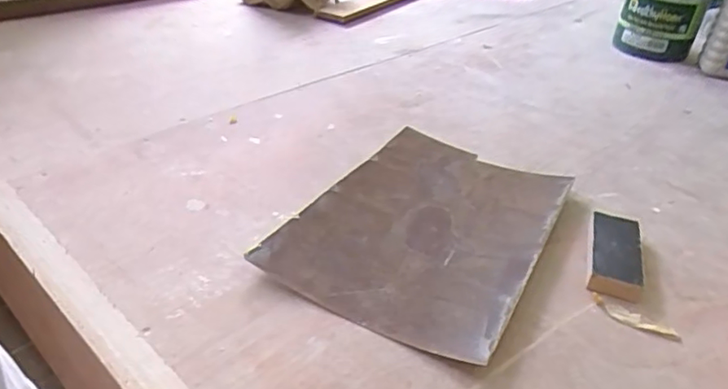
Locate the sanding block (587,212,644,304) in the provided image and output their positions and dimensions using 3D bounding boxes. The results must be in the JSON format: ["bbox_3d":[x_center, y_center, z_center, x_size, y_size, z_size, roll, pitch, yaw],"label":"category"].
[{"bbox_3d":[0.284,0.066,0.629,0.053,0.023,0.143,15,35,14],"label":"sanding block"}]

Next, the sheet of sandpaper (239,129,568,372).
[{"bbox_3d":[0.081,0.029,0.656,0.248,0.019,0.369,20,35,22],"label":"sheet of sandpaper"}]

